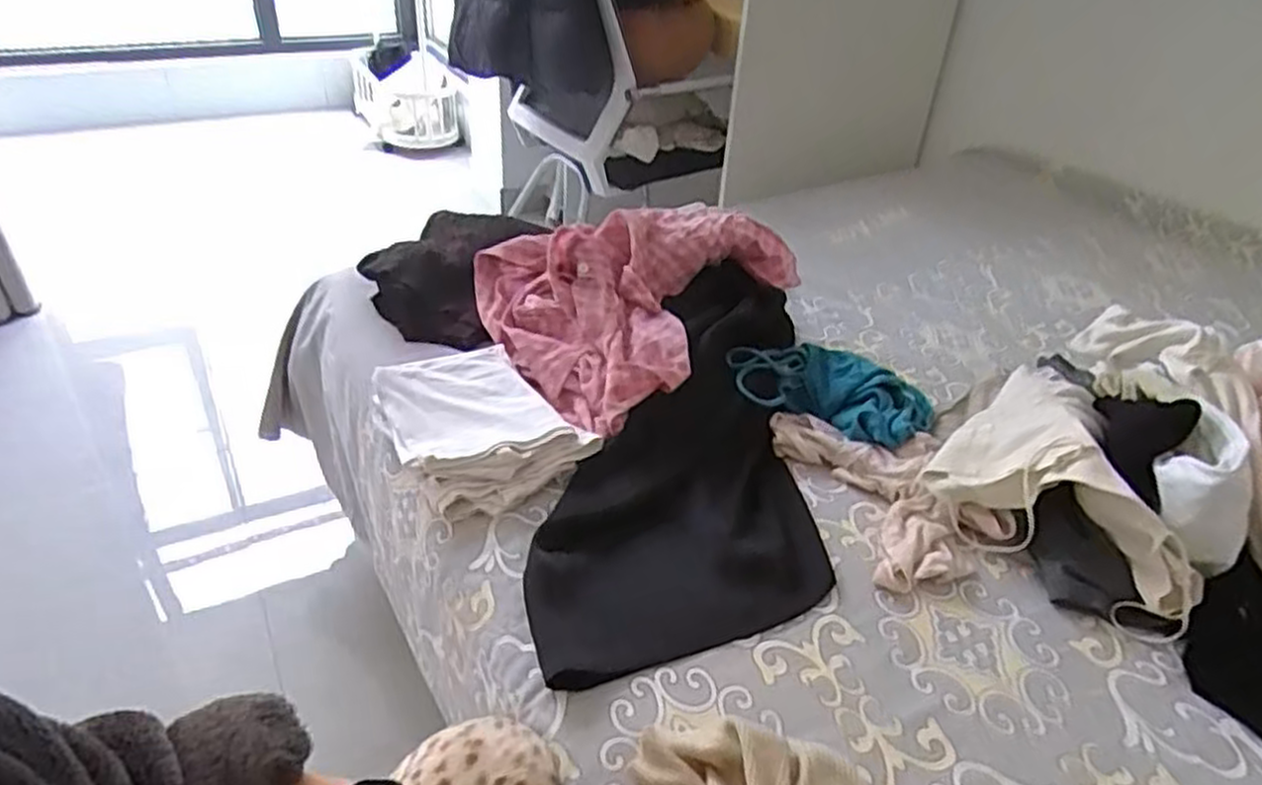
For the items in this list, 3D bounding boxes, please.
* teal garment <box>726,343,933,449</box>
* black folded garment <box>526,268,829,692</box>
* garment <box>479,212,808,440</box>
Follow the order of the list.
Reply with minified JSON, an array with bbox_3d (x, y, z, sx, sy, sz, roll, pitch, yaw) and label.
[{"bbox_3d":[0.246,-0.002,0.973,0.240,0.063,0.162,19,38,19],"label":"teal garment"},{"bbox_3d":[0.087,0.054,0.843,0.267,0.098,0.602,12,36,11],"label":"black folded garment"},{"bbox_3d":[0.005,-0.136,1.049,0.374,0.173,0.363,3,35,-2],"label":"garment"}]

